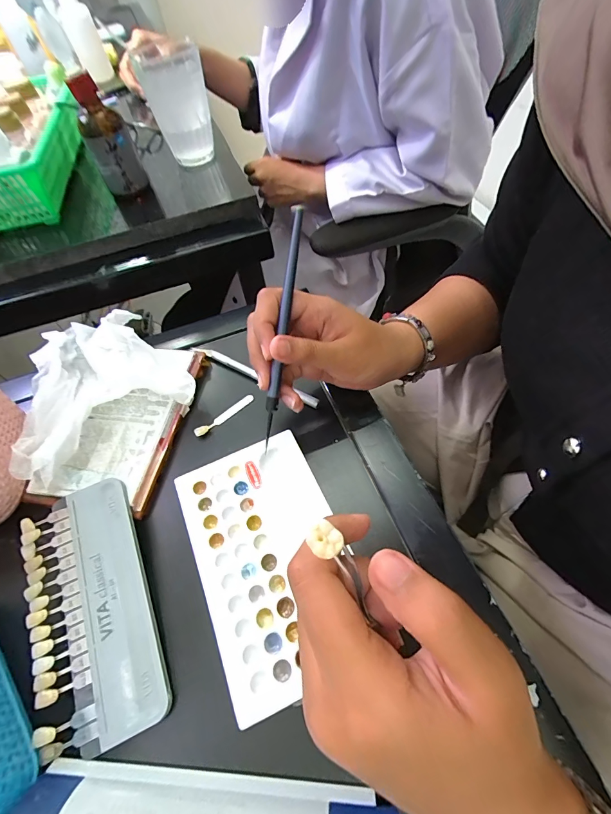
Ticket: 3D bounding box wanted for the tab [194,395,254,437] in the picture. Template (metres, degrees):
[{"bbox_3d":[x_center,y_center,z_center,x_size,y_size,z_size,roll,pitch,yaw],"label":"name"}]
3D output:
[{"bbox_3d":[-0.067,0.007,0.302,0.056,0.008,0.007,-37,61,-19],"label":"tab"}]

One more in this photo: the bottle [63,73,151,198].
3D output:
[{"bbox_3d":[-0.192,-0.260,0.359,0.044,0.084,0.038,-22,57,-10],"label":"bottle"}]

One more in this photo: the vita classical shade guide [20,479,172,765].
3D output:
[{"bbox_3d":[-0.133,0.118,0.216,0.066,0.012,0.142,-23,57,-10],"label":"vita classical shade guide"}]

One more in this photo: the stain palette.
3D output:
[{"bbox_3d":[-0.023,0.093,0.233,0.092,0.008,0.148,-23,57,-10],"label":"stain palette"}]

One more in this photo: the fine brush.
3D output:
[{"bbox_3d":[-0.016,-0.047,0.236,0.007,0.005,0.152,11,99,12],"label":"fine brush"}]

